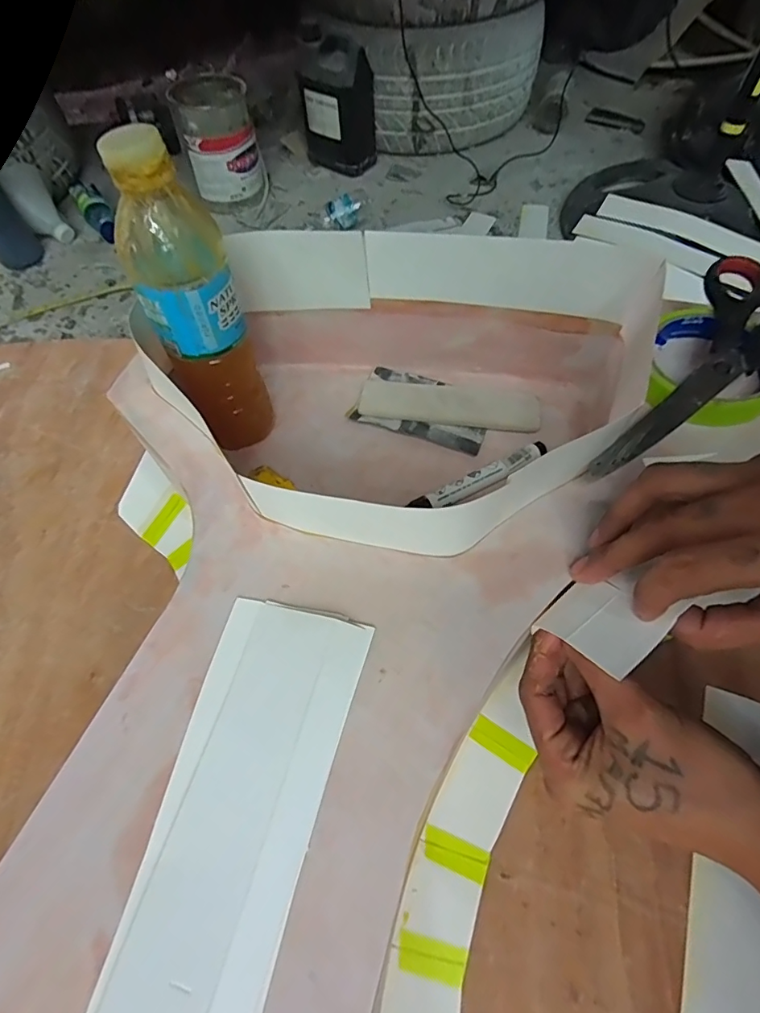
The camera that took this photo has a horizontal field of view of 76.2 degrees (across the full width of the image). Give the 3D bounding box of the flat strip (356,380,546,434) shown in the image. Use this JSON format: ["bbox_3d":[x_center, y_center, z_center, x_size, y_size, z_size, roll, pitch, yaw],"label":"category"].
[{"bbox_3d":[0.059,-0.090,0.417,0.150,0.012,0.040,9,60,7],"label":"flat strip"}]

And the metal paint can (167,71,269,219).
[{"bbox_3d":[-0.355,-0.808,1.093,0.168,0.199,0.181,-9,60,-3],"label":"metal paint can"}]

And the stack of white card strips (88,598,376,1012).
[{"bbox_3d":[-0.079,0.201,0.164,0.067,0.008,0.355,14,60,3],"label":"stack of white card strips"}]

